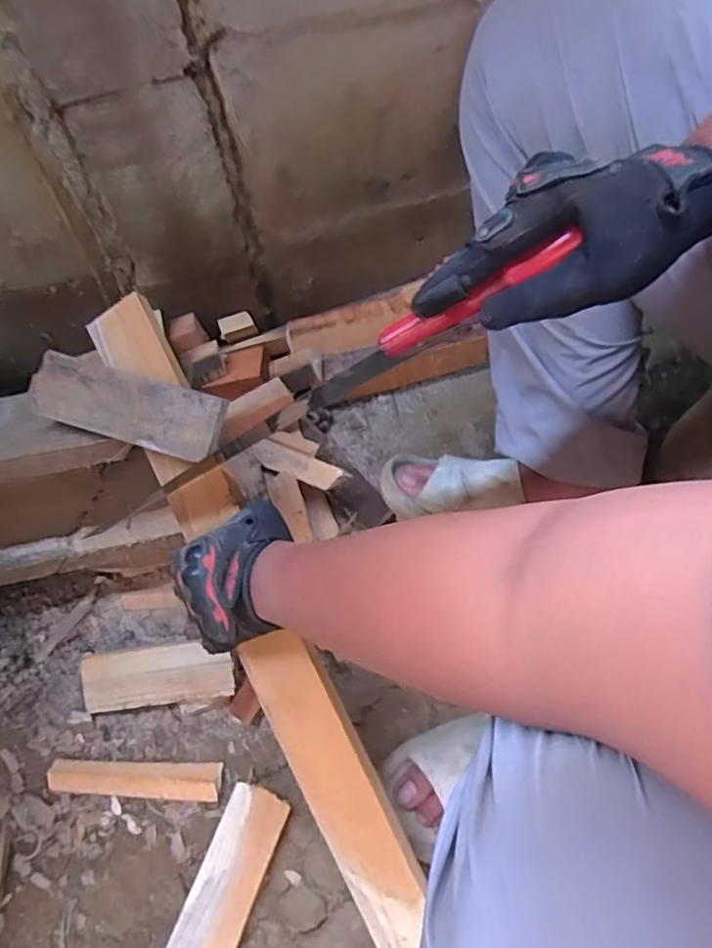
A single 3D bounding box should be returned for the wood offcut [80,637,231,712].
[{"bbox_3d":[-0.214,0.217,0.628,0.163,0.011,0.062,-10,84,5],"label":"wood offcut"}]

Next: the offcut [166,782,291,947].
[{"bbox_3d":[-0.124,0.396,0.559,0.060,0.020,0.174,19,66,12],"label":"offcut"}]

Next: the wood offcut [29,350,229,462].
[{"bbox_3d":[-0.203,-0.060,0.516,0.186,0.018,0.060,16,92,13],"label":"wood offcut"}]

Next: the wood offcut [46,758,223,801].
[{"bbox_3d":[-0.230,0.317,0.604,0.180,0.018,0.034,0,64,3],"label":"wood offcut"}]

